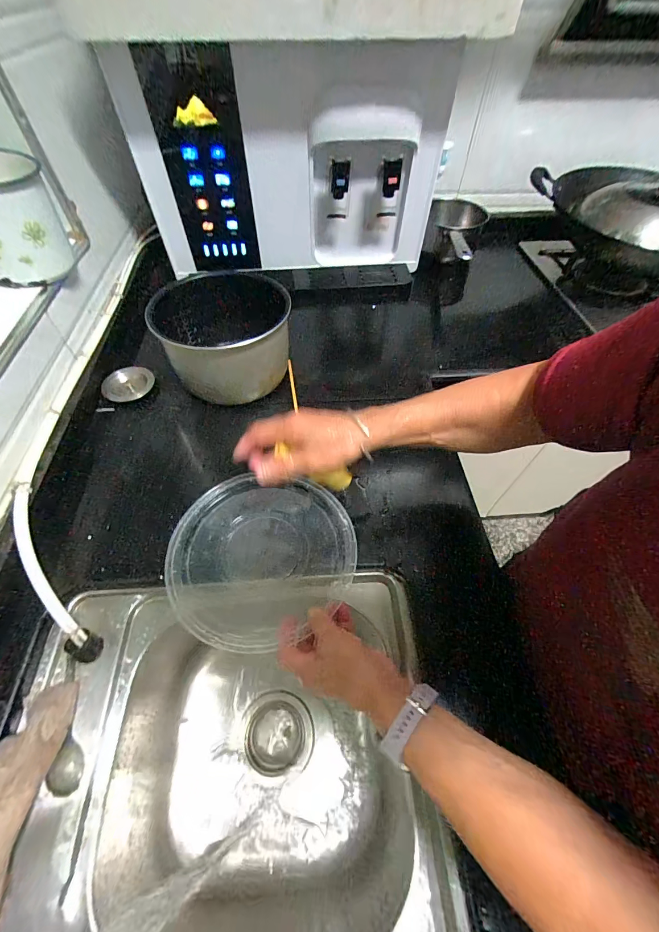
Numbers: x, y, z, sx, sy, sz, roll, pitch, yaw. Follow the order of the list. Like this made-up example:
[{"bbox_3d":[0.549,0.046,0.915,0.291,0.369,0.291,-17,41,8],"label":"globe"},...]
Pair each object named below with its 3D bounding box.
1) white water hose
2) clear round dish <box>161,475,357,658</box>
[{"bbox_3d":[-0.343,0.116,0.407,0.036,0.020,0.207,-28,78,-18],"label":"white water hose"},{"bbox_3d":[-0.091,0.115,0.471,0.230,0.054,0.209,-35,62,-22],"label":"clear round dish"}]

